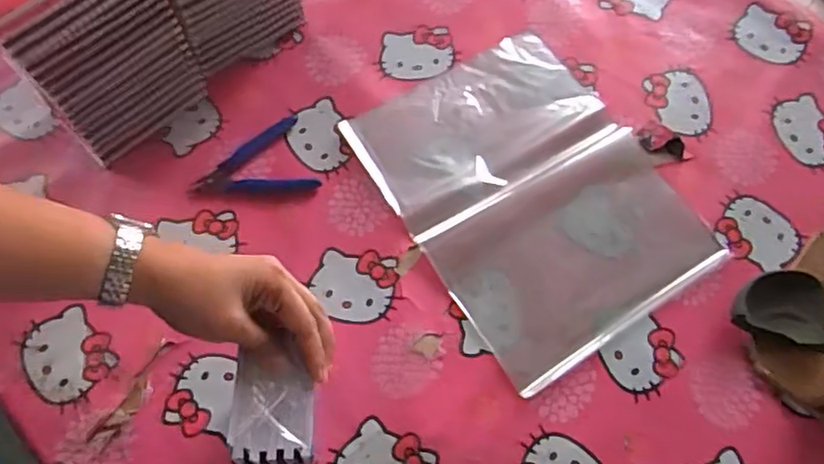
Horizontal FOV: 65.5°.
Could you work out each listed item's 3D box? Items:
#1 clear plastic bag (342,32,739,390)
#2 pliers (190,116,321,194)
[{"bbox_3d":[0.116,-0.044,0.649,0.252,0.008,0.327,-31,72,-13],"label":"clear plastic bag"},{"bbox_3d":[-0.160,-0.080,0.661,0.122,0.005,0.083,-3,68,-3],"label":"pliers"}]

